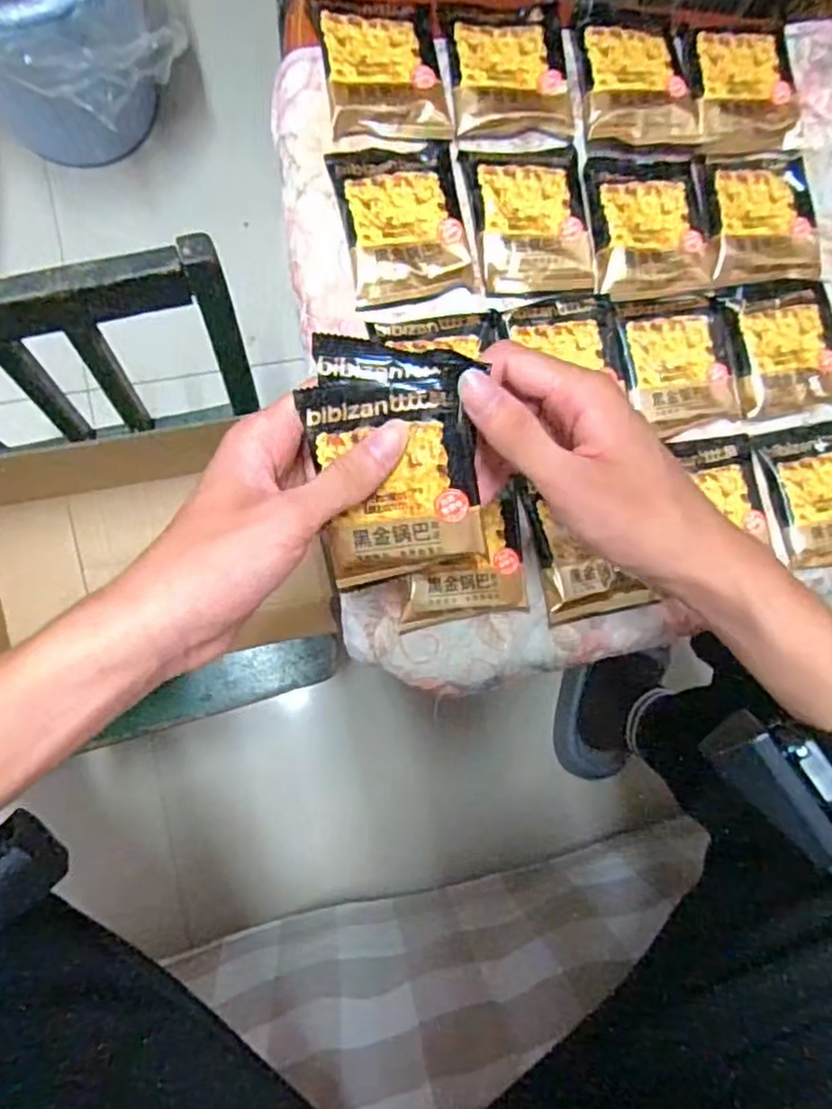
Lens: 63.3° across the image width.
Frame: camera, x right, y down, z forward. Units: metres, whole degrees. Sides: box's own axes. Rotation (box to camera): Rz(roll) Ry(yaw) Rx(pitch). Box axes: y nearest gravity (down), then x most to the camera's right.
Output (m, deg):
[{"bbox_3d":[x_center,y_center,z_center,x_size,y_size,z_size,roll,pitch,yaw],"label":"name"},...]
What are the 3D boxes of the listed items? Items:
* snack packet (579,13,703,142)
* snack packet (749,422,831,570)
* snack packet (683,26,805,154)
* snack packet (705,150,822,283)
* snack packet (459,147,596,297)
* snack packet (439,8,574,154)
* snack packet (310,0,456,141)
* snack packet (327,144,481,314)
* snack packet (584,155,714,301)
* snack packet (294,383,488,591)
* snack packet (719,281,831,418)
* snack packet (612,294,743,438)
[{"bbox_3d":[0.146,-0.309,0.437,0.078,0.010,0.088,-2,86,-8],"label":"snack packet"},{"bbox_3d":[0.269,-0.042,0.437,0.077,0.019,0.089,-15,88,-9],"label":"snack packet"},{"bbox_3d":[0.219,-0.312,0.452,0.077,0.010,0.086,-9,87,-9],"label":"snack packet"},{"bbox_3d":[0.229,-0.225,0.446,0.077,0.011,0.085,-7,87,-9],"label":"snack packet"},{"bbox_3d":[0.072,-0.209,0.421,0.077,0.016,0.091,-6,87,-9],"label":"snack packet"},{"bbox_3d":[0.057,-0.301,0.428,0.075,0.021,0.084,-10,87,-9],"label":"snack packet"},{"bbox_3d":[-0.019,-0.295,0.410,0.073,0.018,0.082,-10,88,-9],"label":"snack packet"},{"bbox_3d":[-0.006,-0.201,0.406,0.075,0.014,0.098,-12,88,-9],"label":"snack packet"},{"bbox_3d":[0.152,-0.210,0.434,0.078,0.011,0.094,-3,86,-8],"label":"snack packet"},{"bbox_3d":[-0.009,-0.033,0.308,0.072,0.014,0.090,-6,105,14],"label":"snack packet"},{"bbox_3d":[0.243,-0.135,0.443,0.079,0.010,0.081,-11,88,-9],"label":"snack packet"},{"bbox_3d":[0.167,-0.122,0.429,0.074,0.009,0.085,-12,88,-9],"label":"snack packet"}]

